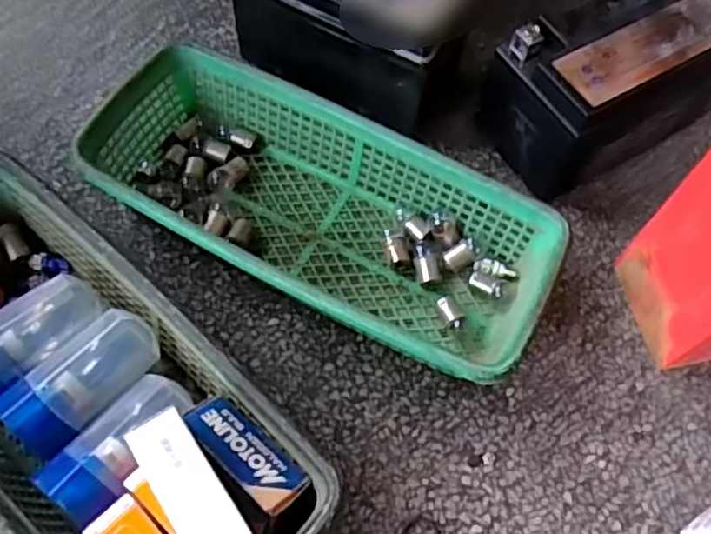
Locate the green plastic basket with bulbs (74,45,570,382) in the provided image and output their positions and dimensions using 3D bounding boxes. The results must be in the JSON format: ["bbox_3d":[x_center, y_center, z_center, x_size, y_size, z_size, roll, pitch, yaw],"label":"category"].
[{"bbox_3d":[-0.023,-0.031,0.430,0.282,0.063,0.124,26,64,9],"label":"green plastic basket with bulbs"}]

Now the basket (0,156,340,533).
[{"bbox_3d":[-0.149,0.064,0.358,0.295,0.085,0.127,40,67,15],"label":"basket"}]

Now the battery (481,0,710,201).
[{"bbox_3d":[0.172,-0.128,0.471,0.144,0.095,0.088,-28,68,-17],"label":"battery"}]

